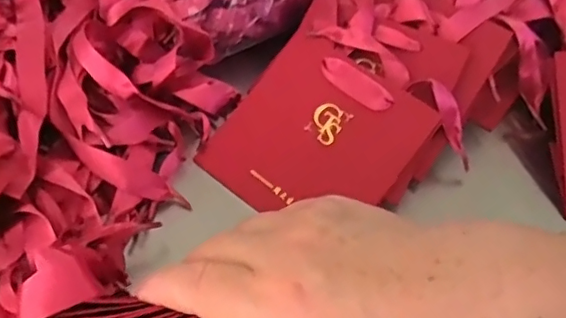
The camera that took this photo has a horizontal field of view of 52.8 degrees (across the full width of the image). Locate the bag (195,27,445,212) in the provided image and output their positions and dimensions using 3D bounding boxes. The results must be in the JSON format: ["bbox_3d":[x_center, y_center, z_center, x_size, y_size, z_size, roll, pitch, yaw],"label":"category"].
[{"bbox_3d":[0.024,-0.016,0.445,0.137,0.011,0.138,36,86,19],"label":"bag"}]

